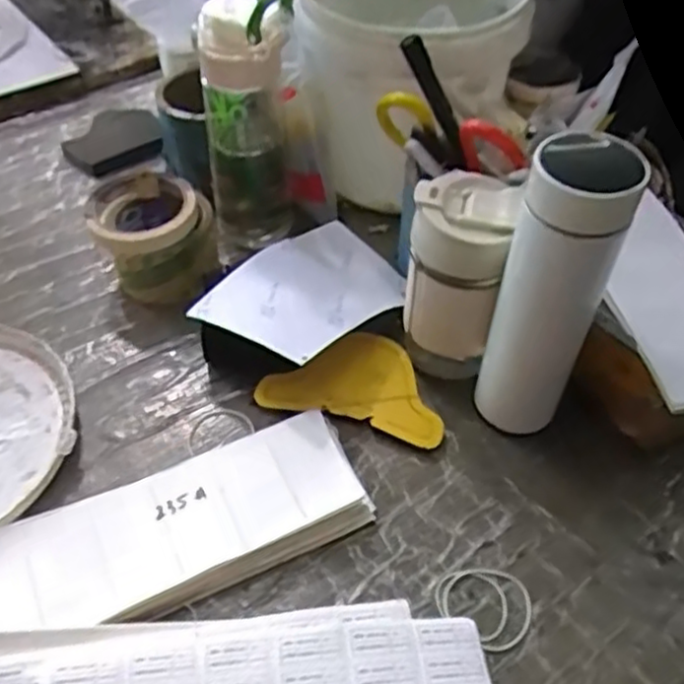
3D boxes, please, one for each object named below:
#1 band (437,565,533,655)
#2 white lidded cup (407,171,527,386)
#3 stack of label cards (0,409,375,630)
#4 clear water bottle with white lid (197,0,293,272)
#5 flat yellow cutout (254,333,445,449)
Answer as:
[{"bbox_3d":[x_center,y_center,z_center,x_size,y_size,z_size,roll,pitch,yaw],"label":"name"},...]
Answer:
[{"bbox_3d":[0.094,0.169,0.474,0.059,0.006,0.055,0,48,-1],"label":"band"},{"bbox_3d":[0.089,-0.048,0.556,0.069,0.153,0.064,0,48,-1],"label":"white lidded cup"},{"bbox_3d":[-0.115,0.127,0.484,0.257,0.026,0.089,-19,51,-17],"label":"stack of label cards"},{"bbox_3d":[-0.085,-0.185,0.647,0.073,0.239,0.072,-4,48,-5],"label":"clear water bottle with white lid"},{"bbox_3d":[0.015,0.030,0.586,0.143,0.008,0.091,13,50,12],"label":"flat yellow cutout"}]

